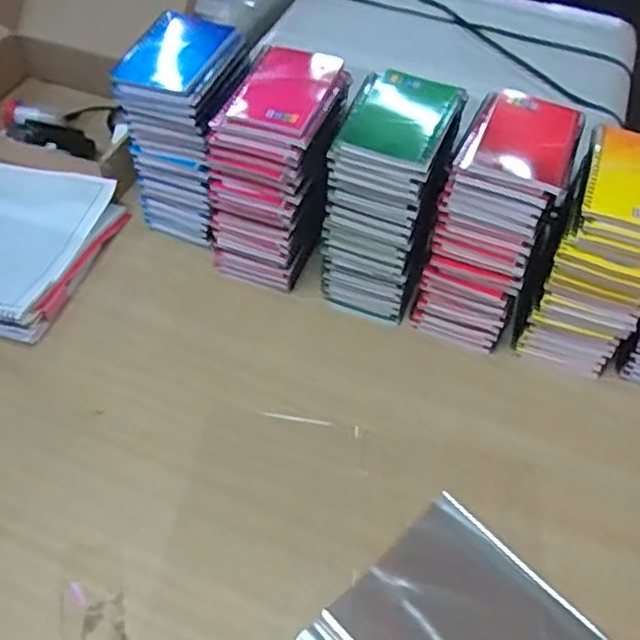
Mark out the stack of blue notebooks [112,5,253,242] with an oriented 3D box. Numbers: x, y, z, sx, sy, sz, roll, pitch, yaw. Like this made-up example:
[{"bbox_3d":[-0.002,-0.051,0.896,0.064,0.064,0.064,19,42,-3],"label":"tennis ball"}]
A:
[{"bbox_3d":[-0.145,-0.205,0.752,0.106,0.218,0.139,10,50,4],"label":"stack of blue notebooks"}]

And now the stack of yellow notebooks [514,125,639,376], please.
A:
[{"bbox_3d":[0.275,-0.057,0.678,0.101,0.221,0.130,18,51,11],"label":"stack of yellow notebooks"}]

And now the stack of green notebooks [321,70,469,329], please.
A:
[{"bbox_3d":[0.075,-0.128,0.731,0.103,0.239,0.142,18,51,11],"label":"stack of green notebooks"}]

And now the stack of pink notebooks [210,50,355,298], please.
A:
[{"bbox_3d":[-0.044,-0.161,0.751,0.107,0.224,0.137,21,51,13],"label":"stack of pink notebooks"}]

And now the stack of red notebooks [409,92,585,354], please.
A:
[{"bbox_3d":[0.180,-0.096,0.716,0.102,0.231,0.141,23,52,14],"label":"stack of red notebooks"}]

